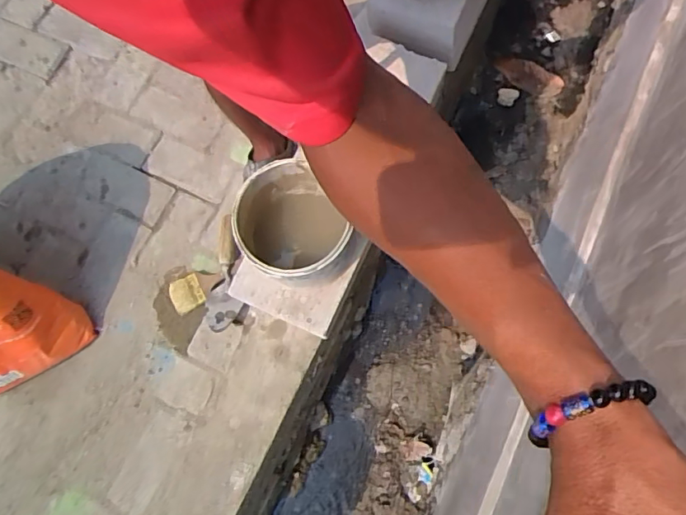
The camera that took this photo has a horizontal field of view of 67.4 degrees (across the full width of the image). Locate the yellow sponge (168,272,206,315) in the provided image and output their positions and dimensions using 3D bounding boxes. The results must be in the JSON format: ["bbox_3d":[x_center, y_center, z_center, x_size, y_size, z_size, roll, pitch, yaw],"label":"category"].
[{"bbox_3d":[-0.336,0.075,1.095,0.066,0.017,0.070,-26,75,-5],"label":"yellow sponge"}]

